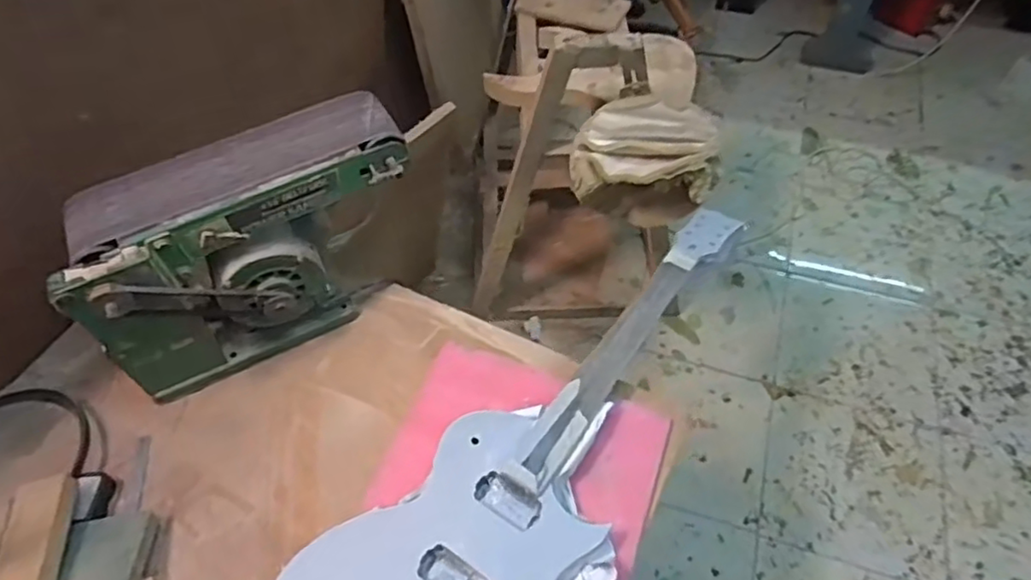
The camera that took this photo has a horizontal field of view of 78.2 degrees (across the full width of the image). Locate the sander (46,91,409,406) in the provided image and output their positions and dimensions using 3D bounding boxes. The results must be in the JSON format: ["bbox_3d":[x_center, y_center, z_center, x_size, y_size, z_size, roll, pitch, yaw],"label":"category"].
[{"bbox_3d":[-0.349,-0.050,0.878,0.428,0.286,0.162,-27,56,-18],"label":"sander"}]

